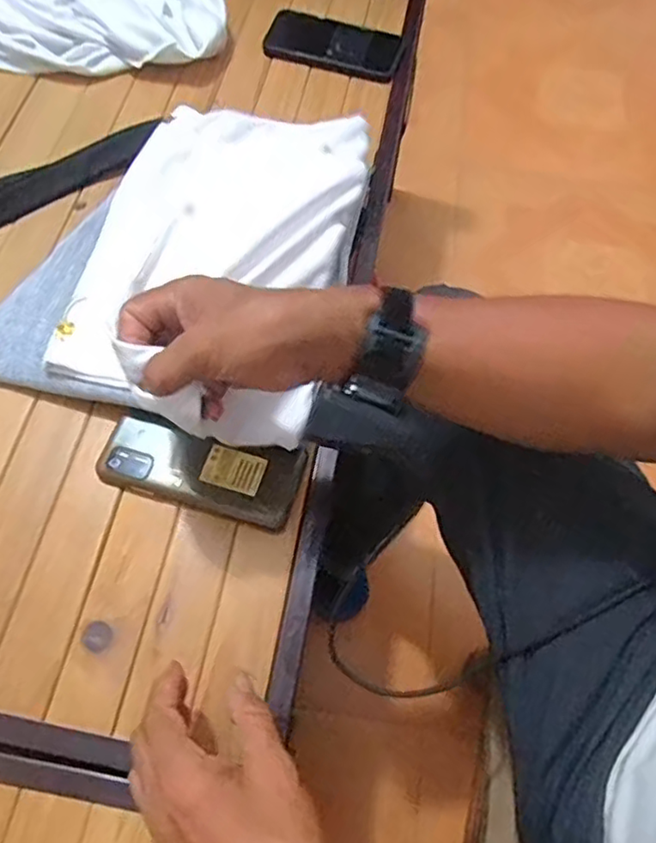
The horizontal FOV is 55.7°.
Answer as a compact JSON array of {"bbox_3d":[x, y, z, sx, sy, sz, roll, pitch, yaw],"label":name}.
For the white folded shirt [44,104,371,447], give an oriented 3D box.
[{"bbox_3d":[-0.100,-0.155,0.554,0.226,0.041,0.337,12,64,3],"label":"white folded shirt"}]

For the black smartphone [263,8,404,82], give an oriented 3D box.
[{"bbox_3d":[0.009,-0.460,0.752,0.165,0.015,0.083,17,71,10],"label":"black smartphone"}]

